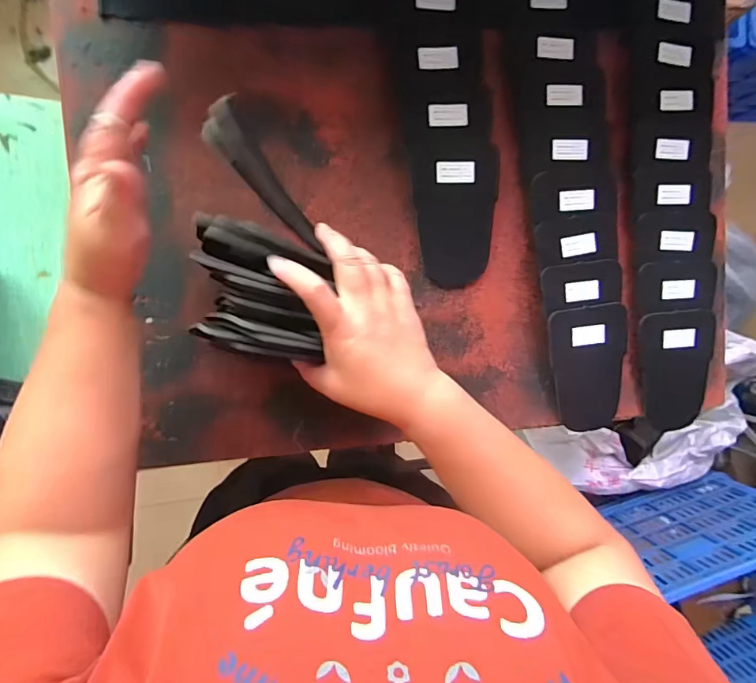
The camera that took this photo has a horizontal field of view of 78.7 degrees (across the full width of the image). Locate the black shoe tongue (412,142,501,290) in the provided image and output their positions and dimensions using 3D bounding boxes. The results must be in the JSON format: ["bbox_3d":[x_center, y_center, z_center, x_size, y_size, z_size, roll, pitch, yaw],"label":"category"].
[{"bbox_3d":[0.084,-0.133,0.489,0.089,0.007,0.144,-5,101,-9],"label":"black shoe tongue"}]

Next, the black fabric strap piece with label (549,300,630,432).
[{"bbox_3d":[0.241,0.032,0.518,0.092,0.011,0.140,-9,95,-7],"label":"black fabric strap piece with label"}]

